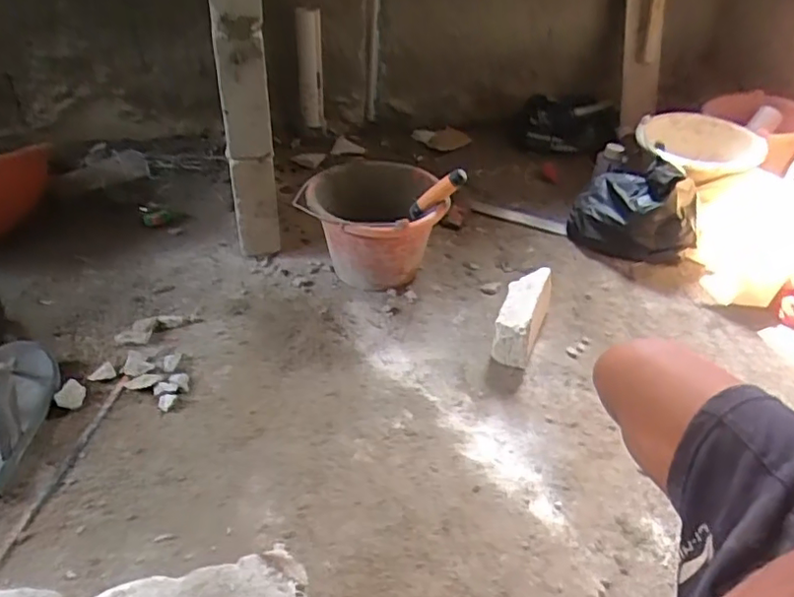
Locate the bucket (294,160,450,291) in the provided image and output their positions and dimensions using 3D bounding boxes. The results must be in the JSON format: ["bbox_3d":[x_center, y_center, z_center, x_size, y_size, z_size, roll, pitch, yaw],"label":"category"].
[{"bbox_3d":[-0.031,-0.127,1.081,0.233,0.167,0.233,2,37,-1],"label":"bucket"}]

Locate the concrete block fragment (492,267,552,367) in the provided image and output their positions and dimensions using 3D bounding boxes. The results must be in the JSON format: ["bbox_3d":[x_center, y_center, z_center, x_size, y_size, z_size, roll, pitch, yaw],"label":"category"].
[{"bbox_3d":[0.206,0.031,0.981,0.064,0.081,0.188,15,39,16],"label":"concrete block fragment"}]

